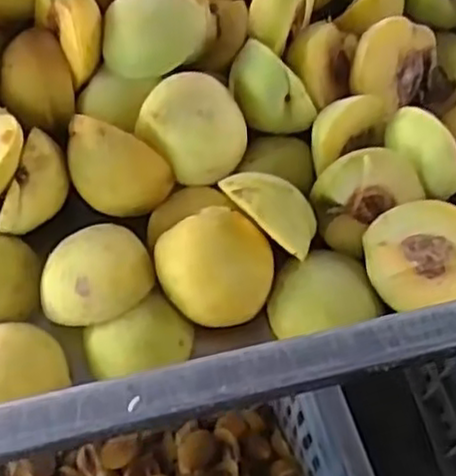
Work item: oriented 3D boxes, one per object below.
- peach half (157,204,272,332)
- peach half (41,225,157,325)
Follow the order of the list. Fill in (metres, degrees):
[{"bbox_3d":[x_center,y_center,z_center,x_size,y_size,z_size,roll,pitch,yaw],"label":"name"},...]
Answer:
[{"bbox_3d":[-0.007,0.015,0.367,0.055,0.021,0.057,-15,91,9],"label":"peach half"},{"bbox_3d":[-0.067,0.018,0.368,0.055,0.024,0.048,-15,61,-9],"label":"peach half"}]

